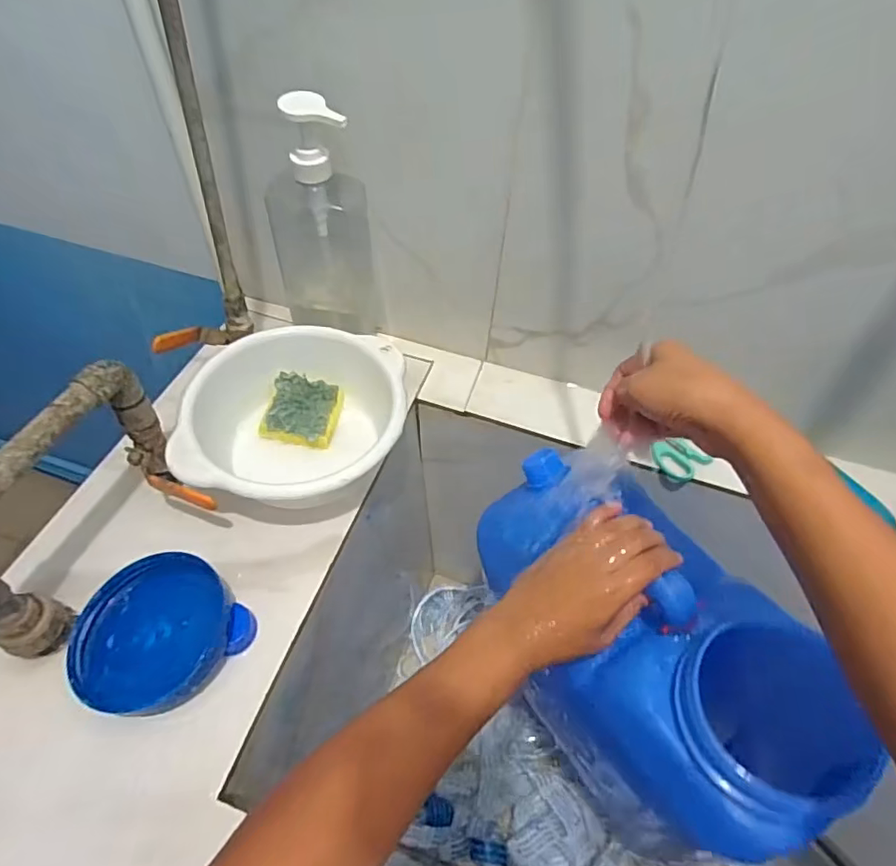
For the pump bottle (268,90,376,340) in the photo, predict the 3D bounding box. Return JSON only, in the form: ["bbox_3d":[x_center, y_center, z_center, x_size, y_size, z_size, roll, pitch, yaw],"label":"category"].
[{"bbox_3d":[-0.131,-0.206,0.576,0.106,0.255,0.082,-9,54,-10],"label":"pump bottle"}]

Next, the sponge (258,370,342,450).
[{"bbox_3d":[-0.154,-0.023,0.599,0.074,0.034,0.072,8,53,3],"label":"sponge"}]

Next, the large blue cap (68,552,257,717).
[{"bbox_3d":[-0.237,0.164,0.465,0.121,0.038,0.119,2,53,-2],"label":"large blue cap"}]

